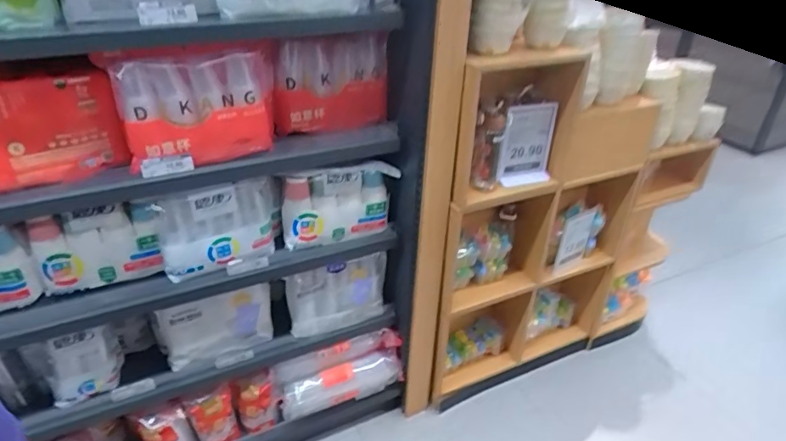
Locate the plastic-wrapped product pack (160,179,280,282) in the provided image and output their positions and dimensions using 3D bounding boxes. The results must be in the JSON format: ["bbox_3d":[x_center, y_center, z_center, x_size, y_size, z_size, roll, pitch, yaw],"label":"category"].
[{"bbox_3d":[-0.420,0.013,1.270,0.301,0.216,0.080,-20,37,-31],"label":"plastic-wrapped product pack"}]

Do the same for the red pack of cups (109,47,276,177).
[{"bbox_3d":[-0.420,-0.254,1.124,0.328,0.232,0.113,-13,34,-22],"label":"red pack of cups"}]

